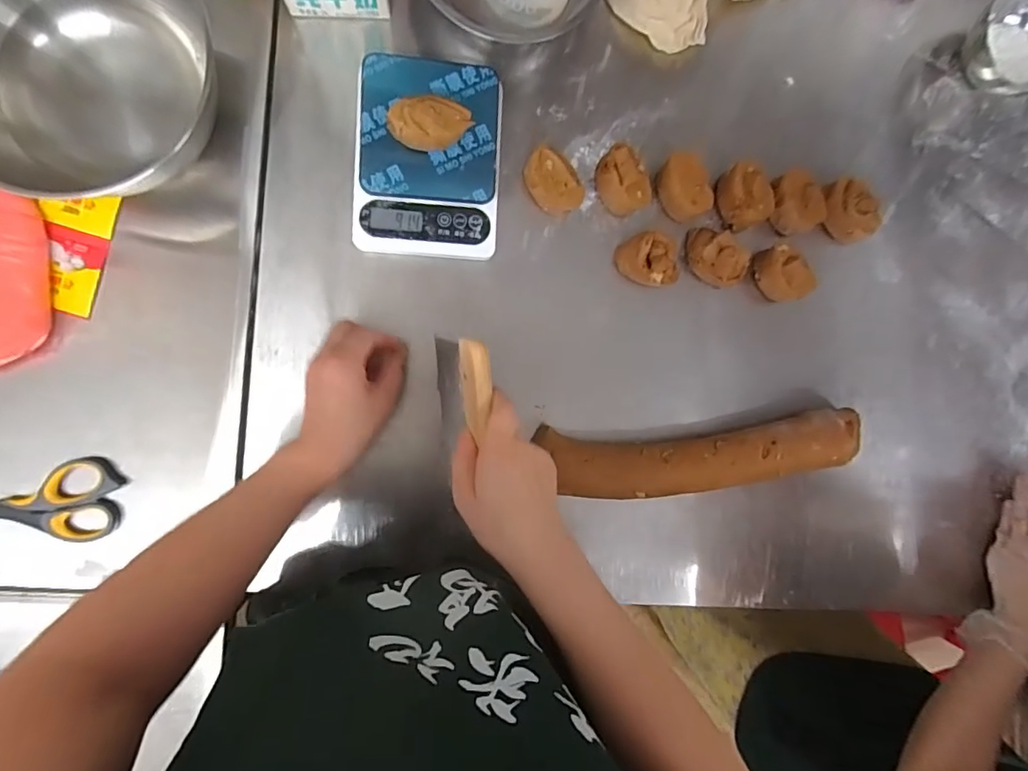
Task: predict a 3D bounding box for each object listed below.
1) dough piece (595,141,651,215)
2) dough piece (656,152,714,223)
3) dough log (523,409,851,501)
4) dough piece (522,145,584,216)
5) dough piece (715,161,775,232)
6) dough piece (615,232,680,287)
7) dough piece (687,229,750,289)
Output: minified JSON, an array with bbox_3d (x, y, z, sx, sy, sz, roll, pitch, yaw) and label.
[{"bbox_3d":[0.106,-0.201,0.506,0.042,0.042,0.062,-26,97,-5],"label":"dough piece"},{"bbox_3d":[0.169,-0.197,0.512,0.042,0.043,0.063,-39,98,-3],"label":"dough piece"},{"bbox_3d":[0.193,0.072,0.533,0.326,0.046,0.071,-3,95,-7],"label":"dough log"},{"bbox_3d":[0.037,-0.196,0.497,0.038,0.043,0.064,-44,98,-2],"label":"dough piece"},{"bbox_3d":[0.234,-0.193,0.522,0.046,0.048,0.063,-27,97,-5],"label":"dough piece"},{"bbox_3d":[0.134,-0.125,0.520,0.052,0.058,0.053,-13,96,-6],"label":"dough piece"},{"bbox_3d":[0.205,-0.128,0.516,0.042,0.044,0.071,-45,98,-2],"label":"dough piece"}]

